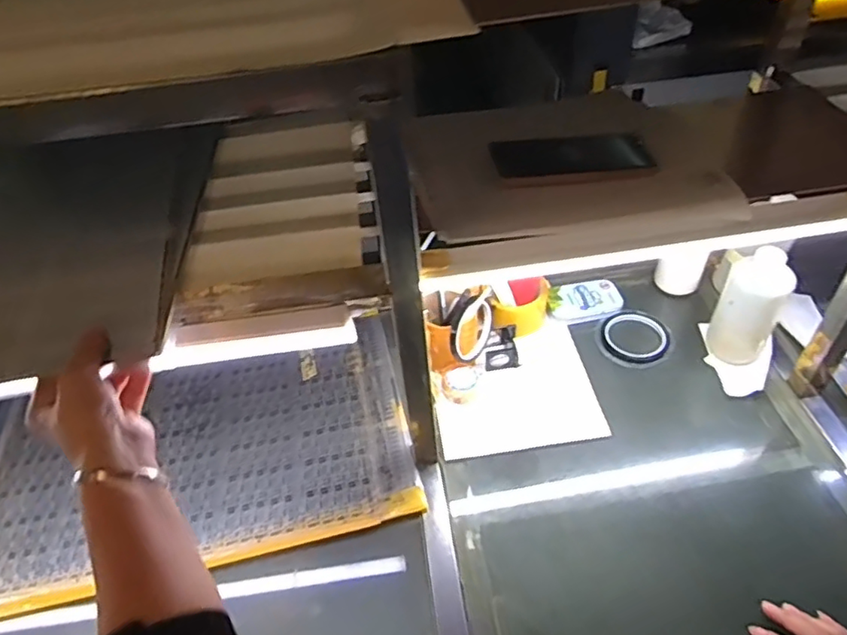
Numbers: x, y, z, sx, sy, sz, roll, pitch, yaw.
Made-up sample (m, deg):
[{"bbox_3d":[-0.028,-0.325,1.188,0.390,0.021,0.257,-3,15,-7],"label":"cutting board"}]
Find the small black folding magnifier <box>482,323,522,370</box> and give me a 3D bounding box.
[{"bbox_3d":[0.112,0.046,0.852,0.052,0.037,0.060,-2,46,2],"label":"small black folding magnifier"}]

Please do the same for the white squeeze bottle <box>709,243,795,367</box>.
[{"bbox_3d":[0.436,-0.012,0.791,0.079,0.172,0.062,26,53,26],"label":"white squeeze bottle"}]

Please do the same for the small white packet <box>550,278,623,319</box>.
[{"bbox_3d":[0.247,-0.025,0.909,0.111,0.022,0.061,-10,46,-5],"label":"small white packet"}]

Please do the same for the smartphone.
[{"bbox_3d":[0.151,-0.161,0.605,0.158,0.011,0.066,-3,58,7],"label":"smartphone"}]

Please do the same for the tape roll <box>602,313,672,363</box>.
[{"bbox_3d":[0.311,0.028,0.867,0.095,0.010,0.092,-3,46,3],"label":"tape roll"}]

